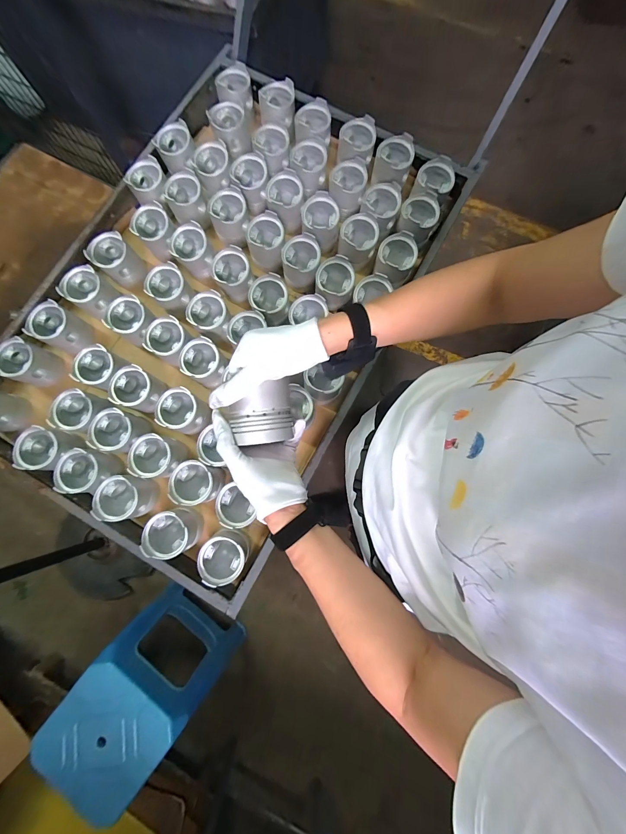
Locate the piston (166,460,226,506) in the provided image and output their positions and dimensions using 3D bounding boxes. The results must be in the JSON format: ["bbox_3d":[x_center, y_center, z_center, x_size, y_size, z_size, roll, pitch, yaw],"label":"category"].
[{"bbox_3d":[-0.232,0.134,0.629,0.092,0.074,0.082,14,80,3],"label":"piston"}]

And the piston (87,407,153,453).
[{"bbox_3d":[-0.398,0.032,0.645,0.085,0.075,0.087,14,80,3],"label":"piston"}]

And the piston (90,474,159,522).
[{"bbox_3d":[-0.380,0.163,0.635,0.094,0.082,0.089,3,80,1],"label":"piston"}]

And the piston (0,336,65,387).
[{"bbox_3d":[-0.629,-0.117,0.686,0.086,0.091,0.086,18,80,4],"label":"piston"}]

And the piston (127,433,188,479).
[{"bbox_3d":[-0.321,0.083,0.640,0.083,0.080,0.082,0,80,0],"label":"piston"}]

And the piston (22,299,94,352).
[{"bbox_3d":[-0.563,-0.196,0.693,0.079,0.084,0.086,28,81,5],"label":"piston"}]

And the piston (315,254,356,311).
[{"bbox_3d":[0.049,-0.296,0.693,0.081,0.076,0.083,0,80,0],"label":"piston"}]

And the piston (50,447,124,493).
[{"bbox_3d":[-0.466,0.111,0.644,0.095,0.076,0.086,-38,82,-6],"label":"piston"}]

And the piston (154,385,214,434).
[{"bbox_3d":[-0.273,-0.011,0.658,0.093,0.069,0.085,20,80,4],"label":"piston"}]

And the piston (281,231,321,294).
[{"bbox_3d":[-0.027,-0.349,0.708,0.087,0.083,0.090,3,80,1],"label":"piston"}]

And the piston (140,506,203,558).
[{"bbox_3d":[-0.281,0.230,0.616,0.084,0.083,0.084,0,80,0],"label":"piston"}]

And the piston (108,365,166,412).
[{"bbox_3d":[-0.375,-0.056,0.669,0.079,0.083,0.083,0,80,0],"label":"piston"}]

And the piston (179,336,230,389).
[{"bbox_3d":[-0.234,-0.115,0.676,0.089,0.077,0.082,0,80,0],"label":"piston"}]

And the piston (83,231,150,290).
[{"bbox_3d":[-0.453,-0.361,0.722,0.087,0.089,0.086,43,83,7],"label":"piston"}]

